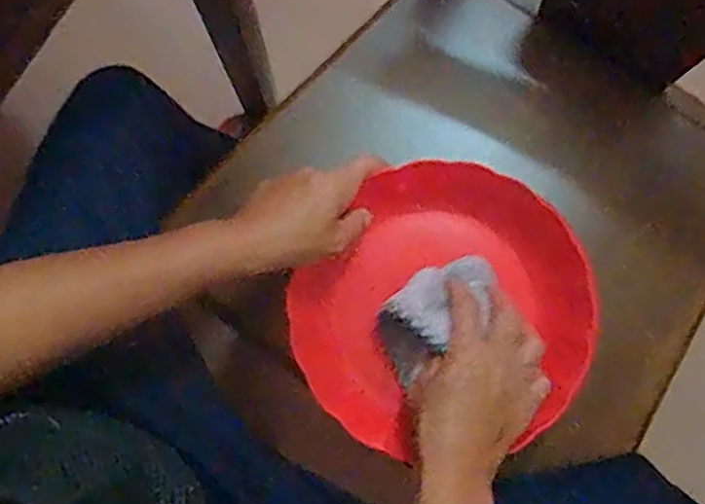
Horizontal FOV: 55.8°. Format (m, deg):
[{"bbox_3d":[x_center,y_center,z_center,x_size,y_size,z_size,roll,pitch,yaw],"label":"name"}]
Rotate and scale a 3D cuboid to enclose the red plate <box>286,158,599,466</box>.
[{"bbox_3d":[0.072,0.048,0.506,0.206,0.032,0.220,0,78,1],"label":"red plate"}]

